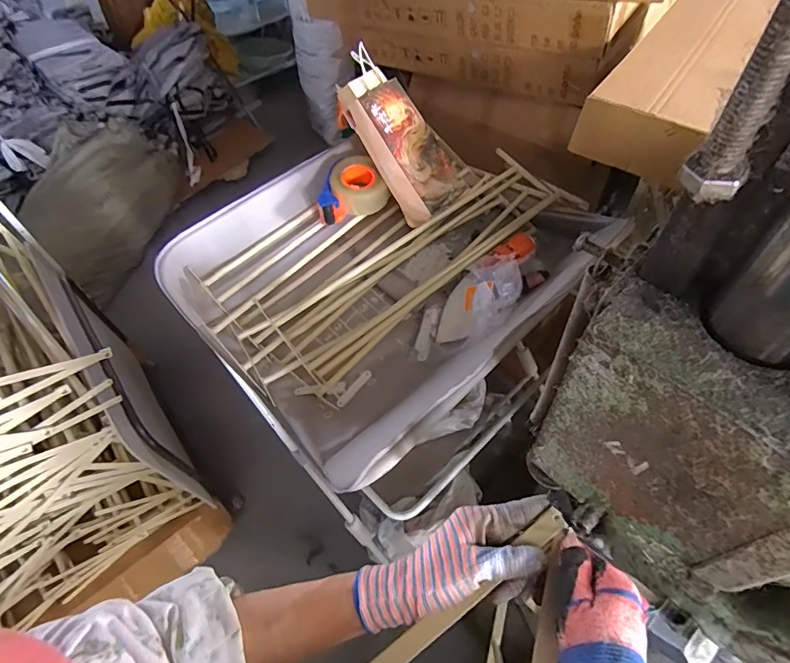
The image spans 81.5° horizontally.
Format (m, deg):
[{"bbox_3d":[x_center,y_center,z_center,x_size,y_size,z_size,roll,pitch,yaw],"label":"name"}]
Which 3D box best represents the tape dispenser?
[{"bbox_3d":[-0.105,-0.320,1.031,0.157,0.075,0.117,-19,53,-9],"label":"tape dispenser"}]

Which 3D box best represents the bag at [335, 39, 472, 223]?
[{"bbox_3d":[0.004,-0.407,0.968,0.153,0.343,0.084,-45,20,-26],"label":"bag"}]

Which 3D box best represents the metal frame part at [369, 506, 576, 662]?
[{"bbox_3d":[0.077,0.241,0.353,0.152,0.048,0.212,30,61,25],"label":"metal frame part"}]

